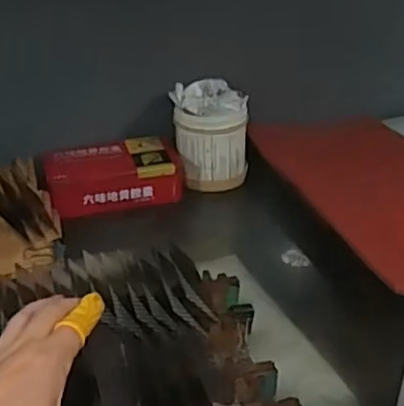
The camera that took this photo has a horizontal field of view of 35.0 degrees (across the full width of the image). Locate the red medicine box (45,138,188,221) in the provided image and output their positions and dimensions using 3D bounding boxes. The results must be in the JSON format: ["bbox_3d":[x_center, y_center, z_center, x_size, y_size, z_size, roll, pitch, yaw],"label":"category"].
[{"bbox_3d":[-0.112,-0.039,0.813,0.166,0.051,0.109,-9,31,-14],"label":"red medicine box"}]

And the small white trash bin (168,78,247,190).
[{"bbox_3d":[0.013,-0.092,0.847,0.092,0.113,0.099,0,30,2],"label":"small white trash bin"}]

